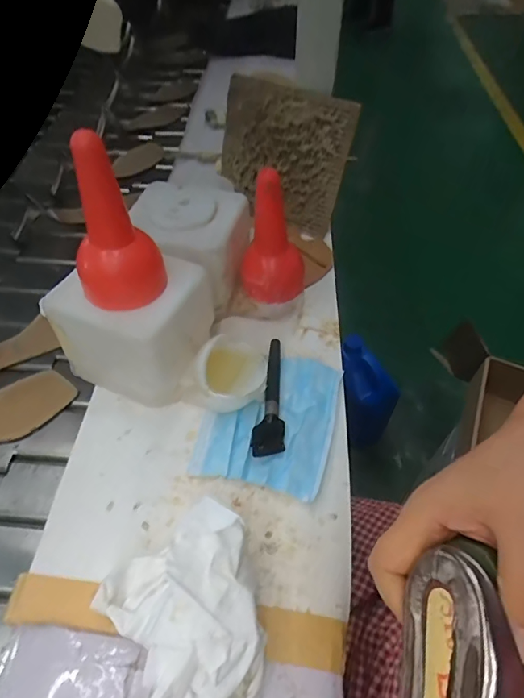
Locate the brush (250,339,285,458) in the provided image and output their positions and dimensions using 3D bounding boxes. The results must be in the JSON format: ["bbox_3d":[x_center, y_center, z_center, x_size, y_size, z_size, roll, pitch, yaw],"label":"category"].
[{"bbox_3d":[0.007,0.045,0.454,0.030,0.013,0.136,1,51,1],"label":"brush"}]

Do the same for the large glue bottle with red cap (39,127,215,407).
[{"bbox_3d":[-0.120,-0.059,0.397,0.121,0.220,0.108,20,55,14],"label":"large glue bottle with red cap"}]

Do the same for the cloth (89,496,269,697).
[{"bbox_3d":[-0.058,0.187,0.316,0.113,0.057,0.130,-16,54,-12],"label":"cloth"}]

